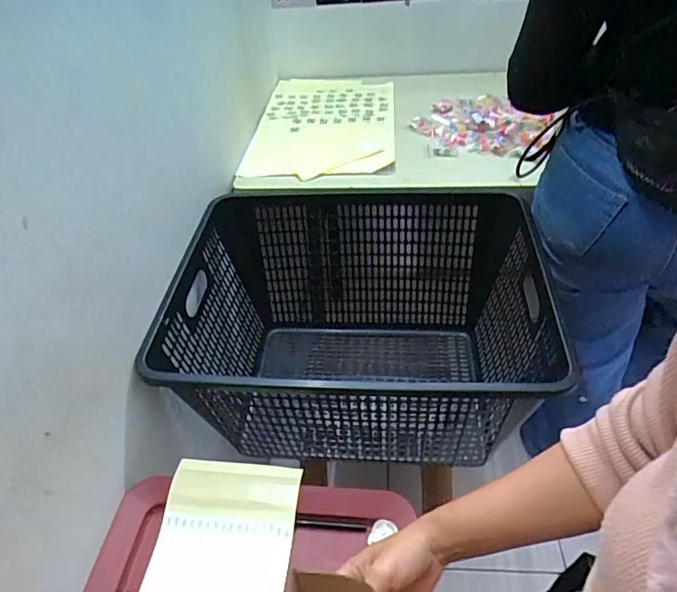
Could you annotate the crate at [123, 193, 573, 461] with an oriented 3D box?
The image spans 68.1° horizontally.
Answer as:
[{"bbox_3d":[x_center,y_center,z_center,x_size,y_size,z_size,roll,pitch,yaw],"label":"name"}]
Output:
[{"bbox_3d":[0.047,0.042,0.909,0.552,0.325,0.469,1,42,7],"label":"crate"}]

